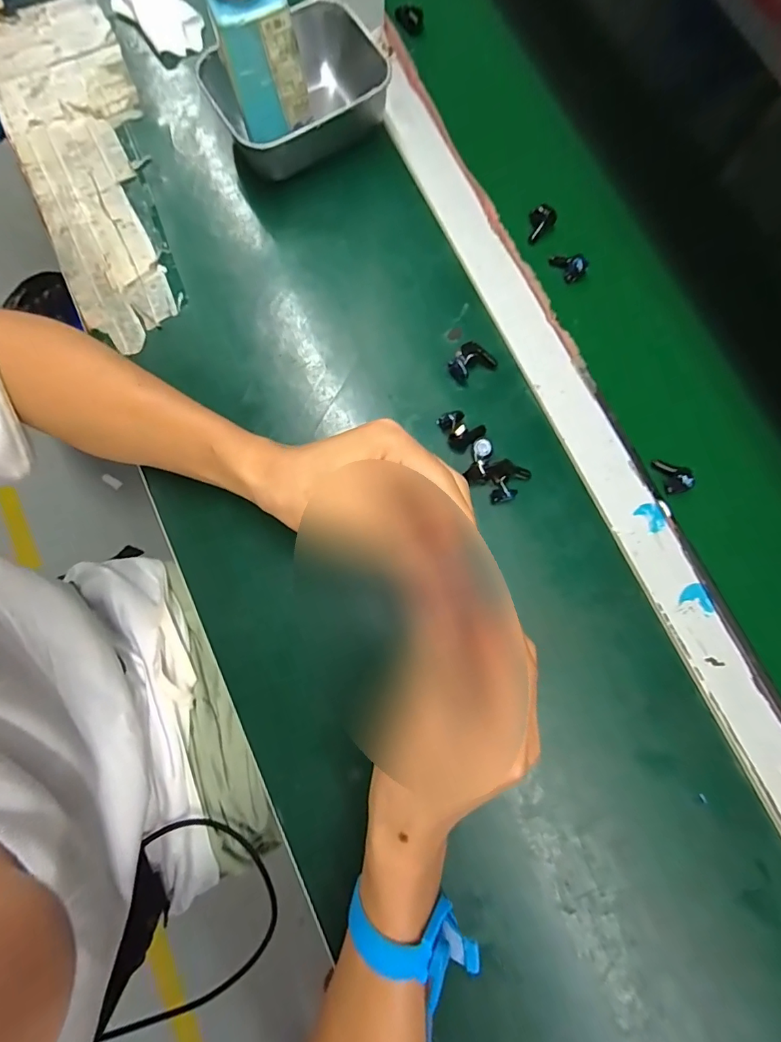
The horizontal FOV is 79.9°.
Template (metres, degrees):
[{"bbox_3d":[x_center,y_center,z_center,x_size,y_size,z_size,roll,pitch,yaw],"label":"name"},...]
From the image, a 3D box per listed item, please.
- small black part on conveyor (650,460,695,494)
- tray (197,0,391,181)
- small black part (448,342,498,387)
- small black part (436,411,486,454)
[{"bbox_3d":[0.208,-0.034,0.343,0.013,0.016,0.029,-23,81,-4],"label":"small black part on conveyor"},{"bbox_3d":[-0.068,-0.342,0.381,0.144,0.053,0.105,-33,82,-6],"label":"tray"},{"bbox_3d":[0.063,-0.124,0.361,0.034,0.015,0.023,-31,81,-6],"label":"small black part"},{"bbox_3d":[0.053,-0.071,0.348,0.026,0.019,0.030,-37,82,-7],"label":"small black part"}]

